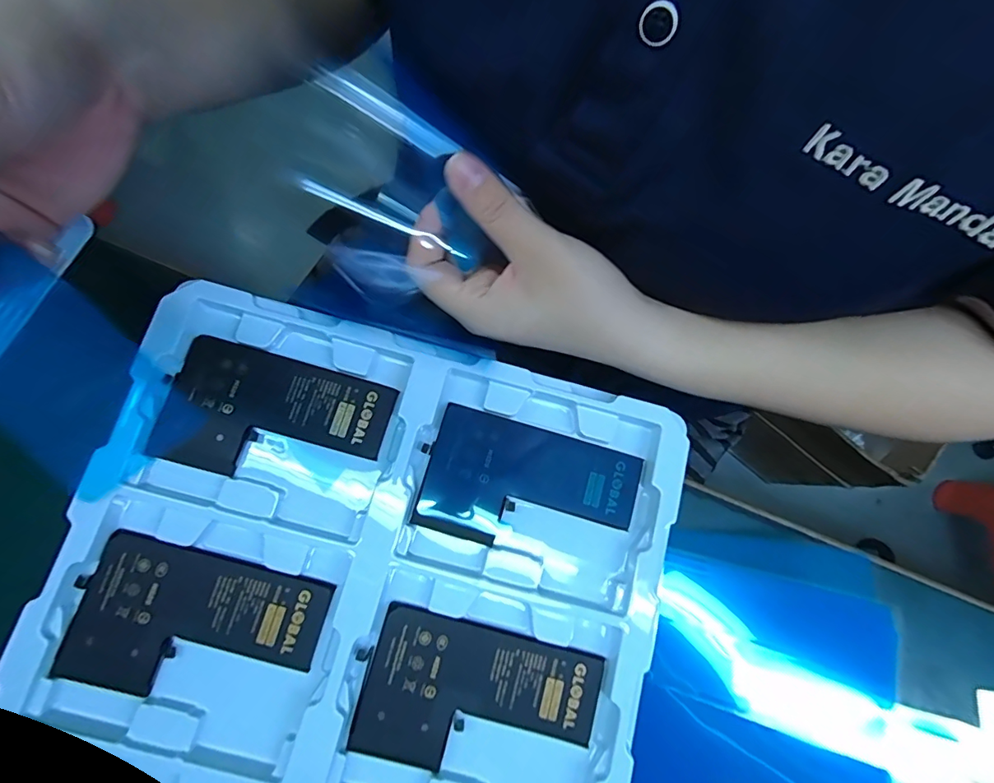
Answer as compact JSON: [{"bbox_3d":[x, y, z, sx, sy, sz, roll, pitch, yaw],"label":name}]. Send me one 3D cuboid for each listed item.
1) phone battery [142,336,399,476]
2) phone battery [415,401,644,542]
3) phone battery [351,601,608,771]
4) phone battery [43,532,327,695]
[{"bbox_3d":[-0.114,0.013,0.244,0.109,0.005,0.063,15,79,-1],"label":"phone battery"},{"bbox_3d":[0.016,0.050,0.249,0.108,0.007,0.064,16,79,-1],"label":"phone battery"},{"bbox_3d":[-0.009,0.145,0.227,0.108,0.008,0.064,13,79,-1],"label":"phone battery"},{"bbox_3d":[-0.140,0.109,0.222,0.109,0.005,0.064,14,79,-1],"label":"phone battery"}]

